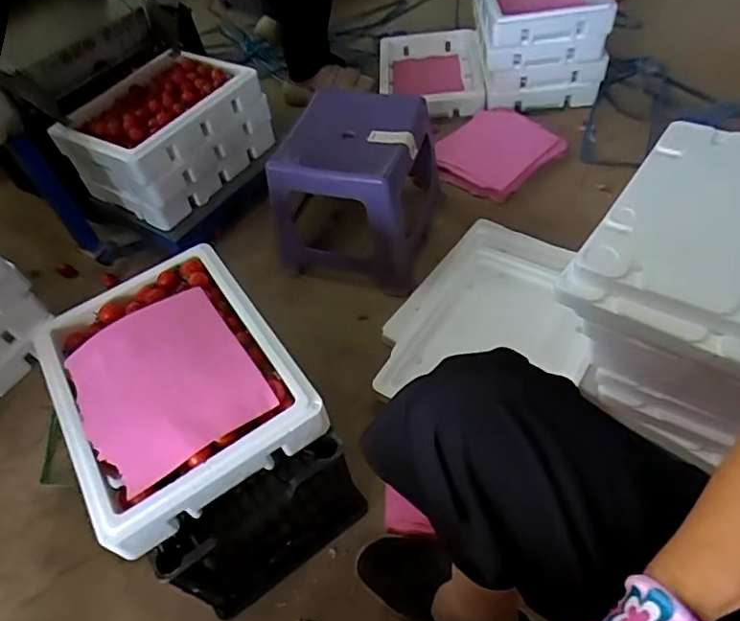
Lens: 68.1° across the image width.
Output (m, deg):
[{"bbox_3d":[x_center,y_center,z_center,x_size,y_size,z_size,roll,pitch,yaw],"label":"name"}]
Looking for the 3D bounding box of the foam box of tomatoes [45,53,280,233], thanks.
[{"bbox_3d":[-0.435,-0.389,1.195,0.267,0.186,0.362,22,58,23],"label":"foam box of tomatoes"}]

